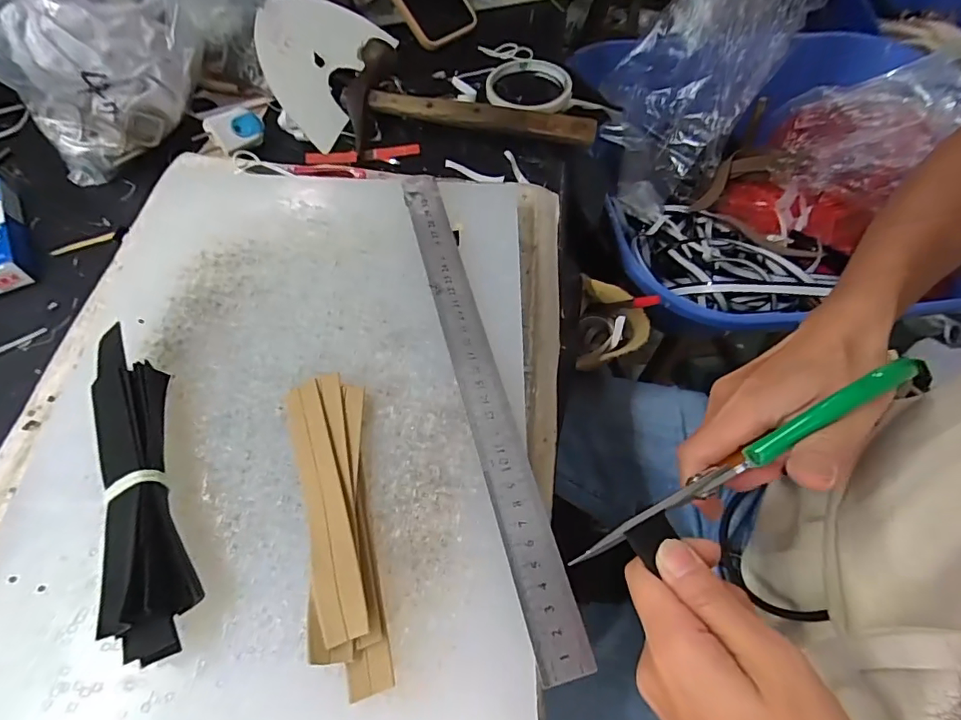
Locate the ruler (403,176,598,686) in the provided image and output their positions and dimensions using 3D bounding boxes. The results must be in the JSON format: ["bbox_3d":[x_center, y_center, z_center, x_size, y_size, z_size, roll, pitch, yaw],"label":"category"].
[{"bbox_3d":[-0.003,0.005,0.292,0.027,0.005,0.316,-13,61,-10],"label":"ruler"}]

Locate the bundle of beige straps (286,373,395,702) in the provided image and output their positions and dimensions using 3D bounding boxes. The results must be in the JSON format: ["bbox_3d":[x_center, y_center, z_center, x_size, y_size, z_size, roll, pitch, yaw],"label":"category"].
[{"bbox_3d":[-0.069,0.075,0.241,0.034,0.018,0.150,-12,61,-9],"label":"bundle of beige straps"}]

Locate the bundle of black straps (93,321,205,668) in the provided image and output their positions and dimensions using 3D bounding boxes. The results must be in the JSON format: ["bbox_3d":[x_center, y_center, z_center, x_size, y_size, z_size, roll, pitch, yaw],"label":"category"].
[{"bbox_3d":[-0.164,0.056,0.239,0.031,0.031,0.161,-19,63,-13],"label":"bundle of black straps"}]

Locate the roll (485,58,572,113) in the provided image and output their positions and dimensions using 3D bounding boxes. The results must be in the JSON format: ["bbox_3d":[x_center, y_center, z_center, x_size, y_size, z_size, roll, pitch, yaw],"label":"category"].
[{"bbox_3d":[0.048,-0.282,0.506,0.084,0.012,0.097,-7,61,-7],"label":"roll"}]

